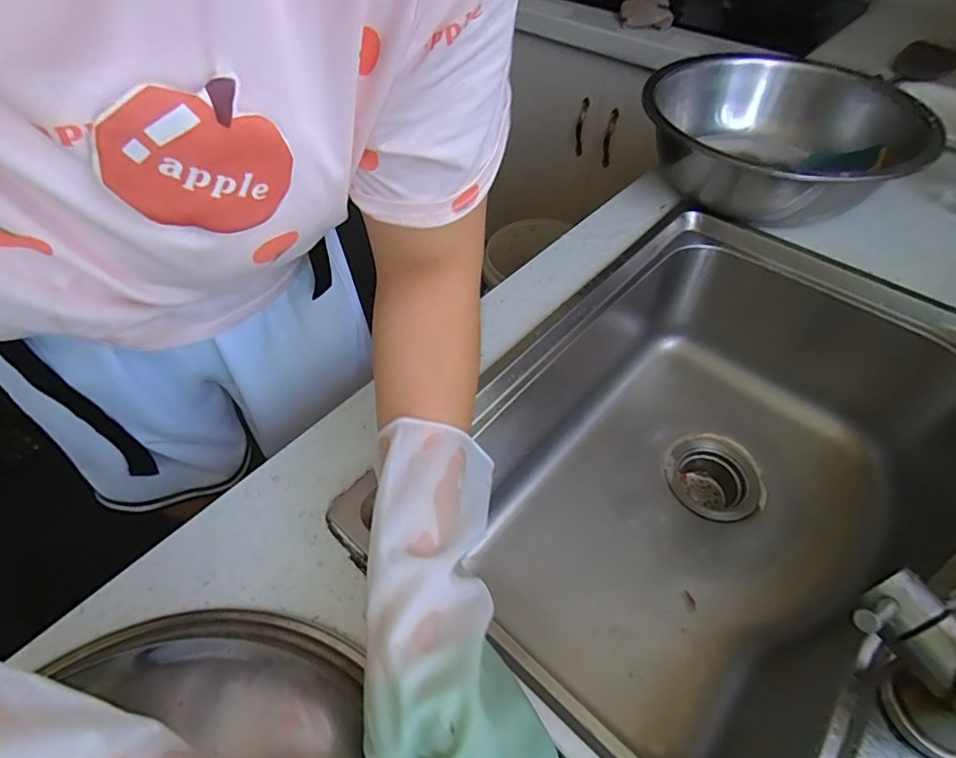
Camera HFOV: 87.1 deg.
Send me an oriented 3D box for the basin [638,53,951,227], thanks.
[{"bbox_3d":[0.378,-0.301,0.646,0.310,0.110,0.310,0,51,0],"label":"basin"}]

